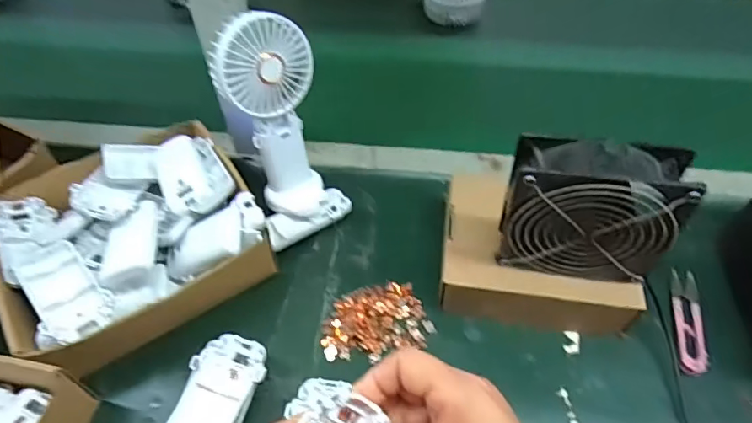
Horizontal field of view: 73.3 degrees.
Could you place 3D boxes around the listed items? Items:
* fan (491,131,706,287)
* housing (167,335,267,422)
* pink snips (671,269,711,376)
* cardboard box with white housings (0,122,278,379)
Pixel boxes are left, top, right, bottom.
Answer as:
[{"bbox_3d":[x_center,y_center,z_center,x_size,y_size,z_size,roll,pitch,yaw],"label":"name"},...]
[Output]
[{"bbox_3d":[0.159,0.001,0.387,0.121,0.113,0.049,6,52,6],"label":"fan"},{"bbox_3d":[-0.123,0.151,0.397,0.062,0.041,0.098,9,54,8],"label":"housing"},{"bbox_3d":[0.279,0.095,0.451,0.025,0.008,0.105,10,54,9],"label":"pink snips"},{"bbox_3d":[-0.223,0.022,0.466,0.208,0.085,0.201,-30,58,-19],"label":"cardboard box with white housings"}]

